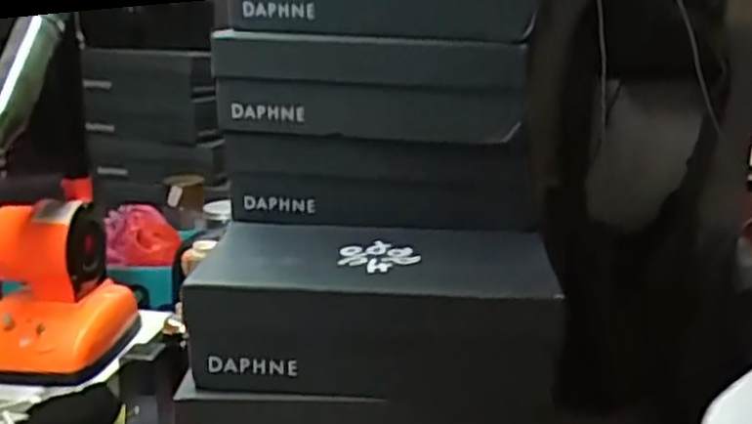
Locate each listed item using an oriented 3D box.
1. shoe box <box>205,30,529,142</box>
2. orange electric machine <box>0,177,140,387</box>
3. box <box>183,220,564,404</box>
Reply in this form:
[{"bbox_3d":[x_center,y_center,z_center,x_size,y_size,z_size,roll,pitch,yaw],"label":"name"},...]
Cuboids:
[{"bbox_3d":[-0.008,-0.125,0.747,0.285,0.095,0.180,-2,16,-11],"label":"shoe box"},{"bbox_3d":[-0.448,0.095,1.029,0.200,0.201,0.190,-1,15,-8],"label":"orange electric machine"},{"bbox_3d":[0.002,0.081,0.677,0.295,0.100,0.170,2,15,3],"label":"box"}]

